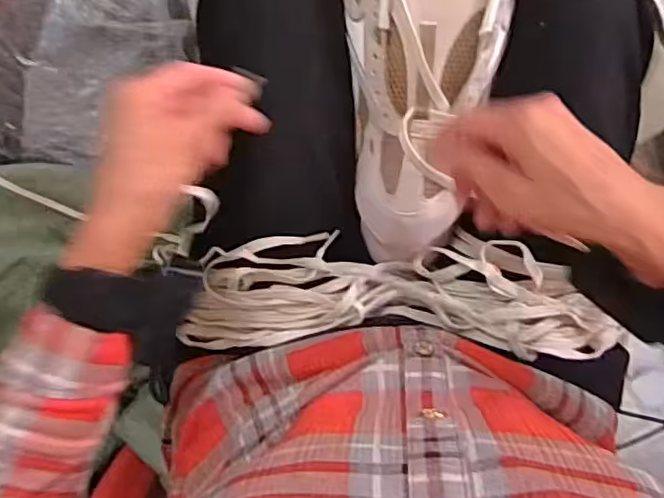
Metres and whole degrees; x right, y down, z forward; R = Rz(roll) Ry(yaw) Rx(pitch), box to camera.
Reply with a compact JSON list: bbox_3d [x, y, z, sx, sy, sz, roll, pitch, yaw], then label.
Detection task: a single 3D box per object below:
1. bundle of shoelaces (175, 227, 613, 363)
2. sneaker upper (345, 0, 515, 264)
[{"bbox_3d":[0.041,0.033,0.448,0.309,0.055,0.084,1,97,3],"label":"bundle of shoelaces"},{"bbox_3d":[0.061,-0.116,0.431,0.109,0.055,0.256,5,105,1],"label":"sneaker upper"}]

